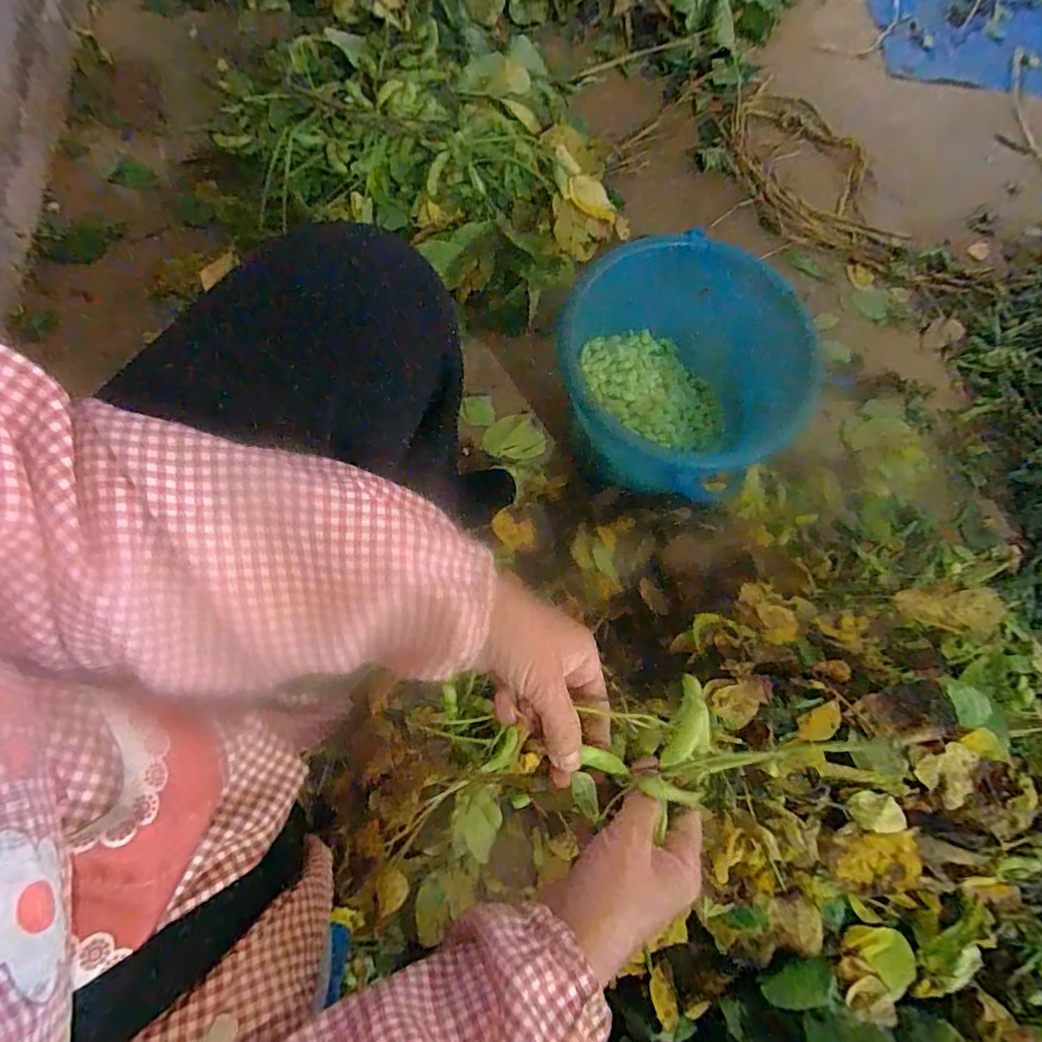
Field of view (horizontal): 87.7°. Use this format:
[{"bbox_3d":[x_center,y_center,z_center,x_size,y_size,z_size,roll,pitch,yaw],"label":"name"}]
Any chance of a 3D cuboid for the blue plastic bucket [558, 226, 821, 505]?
[{"bbox_3d":[0.172,-0.154,0.604,0.233,0.168,0.256,26,72,-1],"label":"blue plastic bucket"}]

